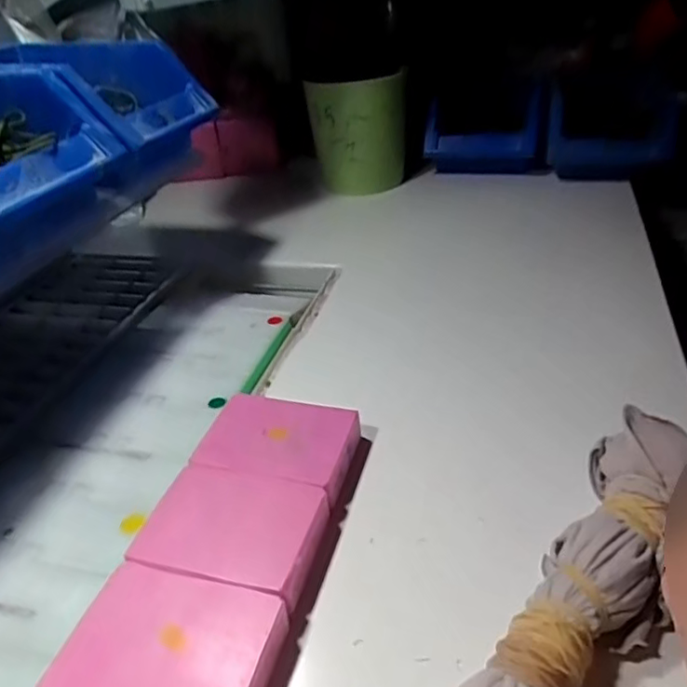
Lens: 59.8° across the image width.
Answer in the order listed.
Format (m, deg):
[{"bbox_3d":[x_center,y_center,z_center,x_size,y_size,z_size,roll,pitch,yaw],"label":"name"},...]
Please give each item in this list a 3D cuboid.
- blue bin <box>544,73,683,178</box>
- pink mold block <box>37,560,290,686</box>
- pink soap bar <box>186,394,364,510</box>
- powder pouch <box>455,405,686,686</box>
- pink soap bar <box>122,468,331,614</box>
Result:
[{"bbox_3d":[0.284,-0.230,0.625,0.122,0.085,0.137,10,37,22],"label":"blue bin"},{"bbox_3d":[-0.066,0.120,0.231,0.081,0.013,0.058,6,35,17],"label":"pink mold block"},{"bbox_3d":[-0.035,0.054,0.323,0.079,0.013,0.057,7,35,18],"label":"pink soap bar"},{"bbox_3d":[0.093,0.096,0.228,0.049,0.043,0.179,21,42,34],"label":"powder pouch"},{"bbox_3d":[-0.050,0.086,0.278,0.080,0.012,0.059,7,36,18],"label":"pink soap bar"}]

